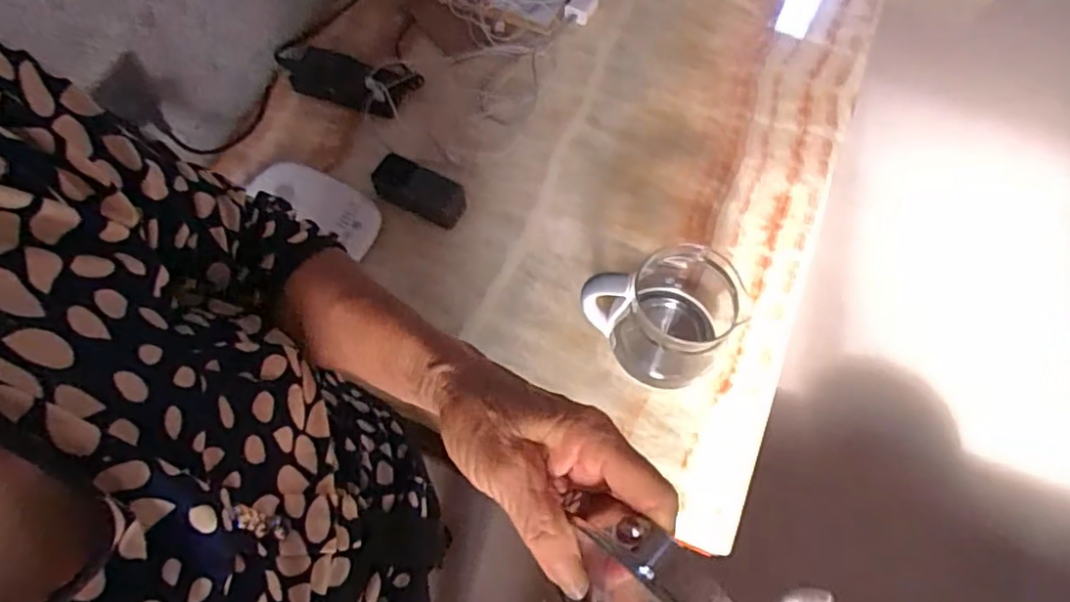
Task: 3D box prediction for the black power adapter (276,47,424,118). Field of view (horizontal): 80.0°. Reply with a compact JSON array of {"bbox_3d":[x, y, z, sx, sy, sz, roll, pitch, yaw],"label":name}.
[{"bbox_3d":[-0.299,-0.347,1.008,0.215,0.030,0.081,14,66,4],"label":"black power adapter"}]

